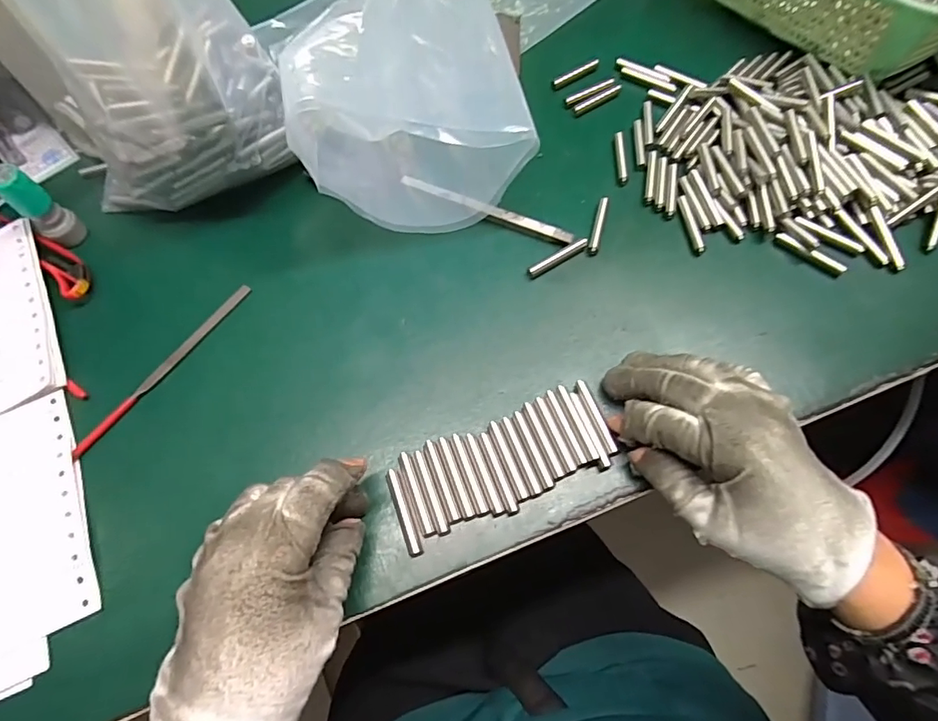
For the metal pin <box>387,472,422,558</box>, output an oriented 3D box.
[{"bbox_3d":[-0.037,0.084,0.275,0.007,0.004,0.049,-20,68,-6],"label":"metal pin"}]

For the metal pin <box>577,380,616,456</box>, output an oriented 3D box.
[{"bbox_3d":[0.077,0.033,0.296,0.007,0.004,0.048,-17,63,-7],"label":"metal pin"}]

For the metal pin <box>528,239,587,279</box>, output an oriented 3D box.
[{"bbox_3d":[0.063,-0.071,0.345,0.048,0.008,0.008,-30,69,-10],"label":"metal pin"}]

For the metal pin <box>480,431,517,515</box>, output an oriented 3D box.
[{"bbox_3d":[0.017,0.064,0.284,0.006,0.005,0.047,-20,68,-5],"label":"metal pin"}]

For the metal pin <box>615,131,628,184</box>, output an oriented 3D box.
[{"bbox_3d":[0.117,-0.157,0.379,0.007,0.004,0.052,2,68,1],"label":"metal pin"}]

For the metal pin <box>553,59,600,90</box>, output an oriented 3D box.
[{"bbox_3d":[0.093,-0.246,0.423,0.048,0.005,0.010,-32,72,-12],"label":"metal pin"}]

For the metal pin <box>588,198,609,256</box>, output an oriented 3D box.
[{"bbox_3d":[0.094,-0.098,0.358,0.008,0.006,0.051,14,69,8],"label":"metal pin"}]

